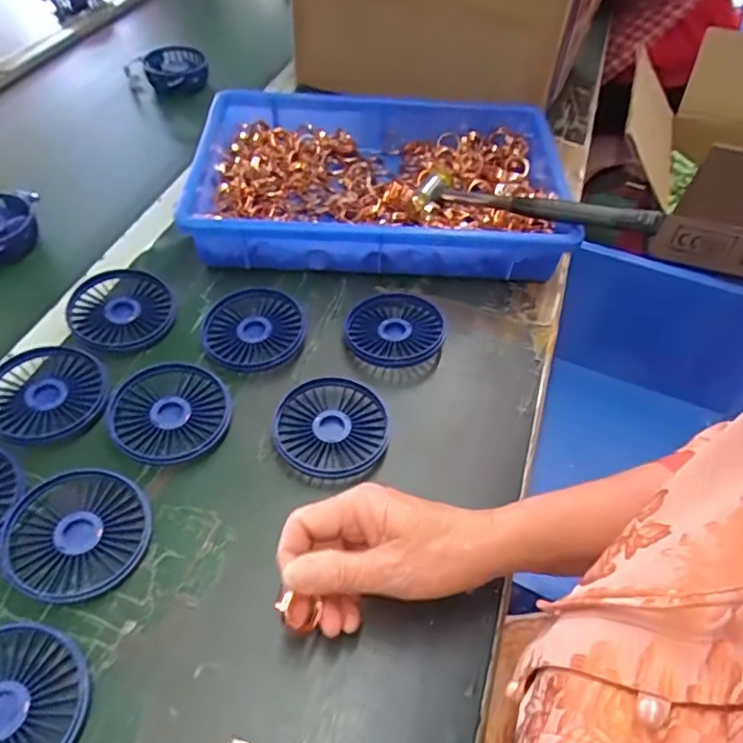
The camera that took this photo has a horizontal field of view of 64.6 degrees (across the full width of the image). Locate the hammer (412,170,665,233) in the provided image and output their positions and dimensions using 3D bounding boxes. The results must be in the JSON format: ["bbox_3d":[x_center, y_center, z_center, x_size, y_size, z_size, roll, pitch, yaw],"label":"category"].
[{"bbox_3d":[0.148,-0.159,0.560,0.235,0.022,0.061,20,51,32],"label":"hammer"}]

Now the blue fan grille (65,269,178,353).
[{"bbox_3d":[-0.218,-0.054,0.513,0.090,0.010,0.086,2,51,-2],"label":"blue fan grille"}]

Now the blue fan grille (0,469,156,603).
[{"bbox_3d":[-0.193,0.107,0.387,0.083,0.019,0.085,2,51,-2],"label":"blue fan grille"}]

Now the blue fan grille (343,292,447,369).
[{"bbox_3d":[0.019,-0.037,0.516,0.085,0.017,0.083,2,51,-2],"label":"blue fan grille"}]

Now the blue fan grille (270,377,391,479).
[{"bbox_3d":[-0.031,0.044,0.451,0.087,0.016,0.083,-2,51,-5],"label":"blue fan grille"}]

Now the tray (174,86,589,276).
[{"bbox_3d":[0.008,-0.197,0.618,0.367,0.064,0.239,2,50,-1],"label":"tray"}]

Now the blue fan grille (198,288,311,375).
[{"bbox_3d":[-0.101,-0.036,0.508,0.086,0.019,0.086,2,51,-2],"label":"blue fan grille"}]

